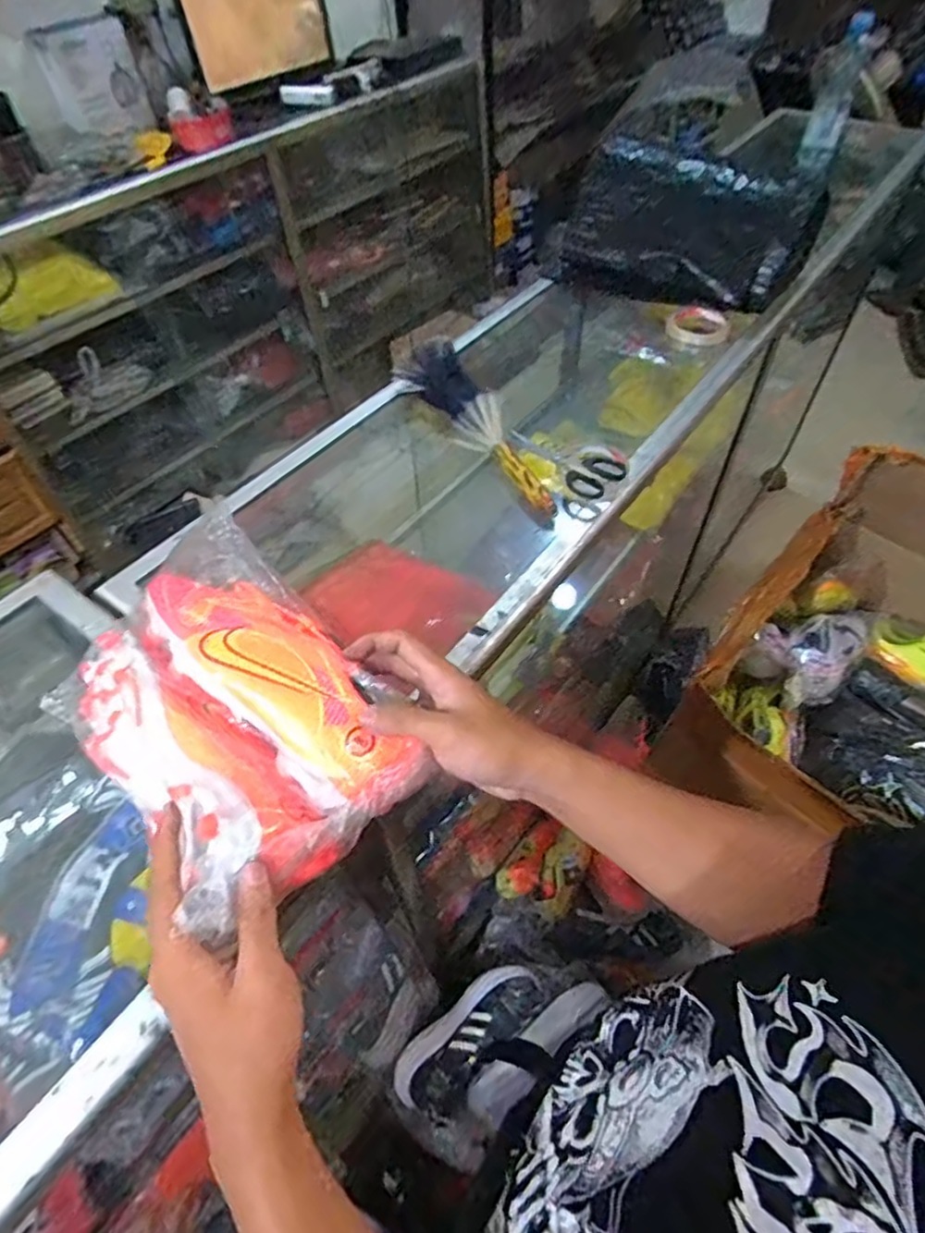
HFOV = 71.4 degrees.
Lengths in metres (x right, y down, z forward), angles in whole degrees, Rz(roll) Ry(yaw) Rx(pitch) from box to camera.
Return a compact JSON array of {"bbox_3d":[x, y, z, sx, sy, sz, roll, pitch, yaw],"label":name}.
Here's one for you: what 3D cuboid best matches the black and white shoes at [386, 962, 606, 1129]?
[{"bbox_3d":[0.059,0.692,1.053,0.328,0.092,0.171,-32,56,-21],"label":"black and white shoes"}]

